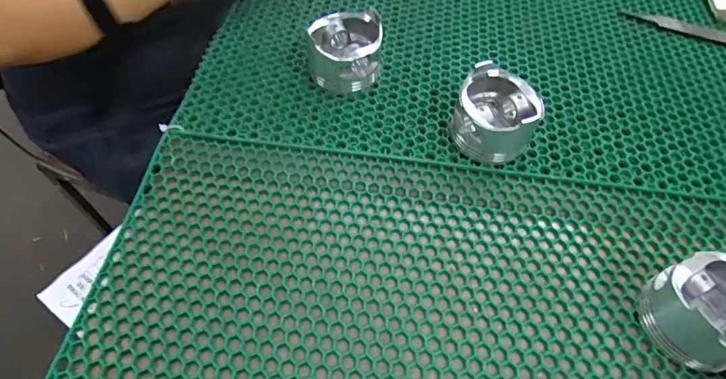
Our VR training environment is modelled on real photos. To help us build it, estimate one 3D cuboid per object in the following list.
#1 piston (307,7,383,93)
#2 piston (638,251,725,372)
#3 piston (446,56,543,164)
[{"bbox_3d":[-0.018,-0.139,0.437,0.070,0.054,0.074,2,57,-1],"label":"piston"},{"bbox_3d":[0.248,0.086,0.305,0.084,0.053,0.072,-2,58,-4],"label":"piston"},{"bbox_3d":[0.120,-0.066,0.394,0.071,0.054,0.078,1,57,-2],"label":"piston"}]

